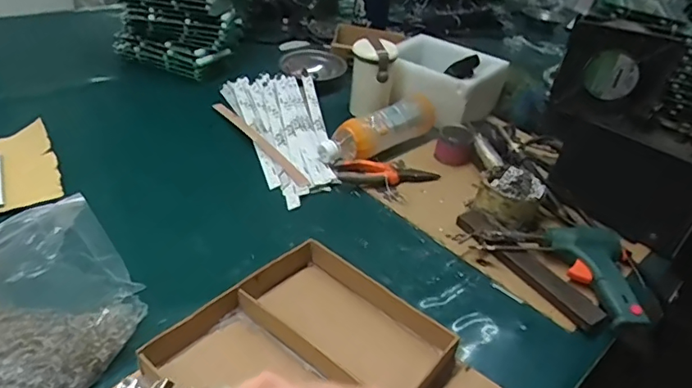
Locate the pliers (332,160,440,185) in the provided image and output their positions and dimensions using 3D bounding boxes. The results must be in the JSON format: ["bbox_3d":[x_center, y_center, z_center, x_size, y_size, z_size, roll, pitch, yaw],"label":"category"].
[{"bbox_3d":[0.060,-0.030,0.751,0.149,0.016,0.039,4,35,-6],"label":"pliers"}]

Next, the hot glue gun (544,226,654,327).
[{"bbox_3d":[0.319,0.089,0.609,0.114,0.030,0.146,-4,36,-16],"label":"hot glue gun"}]

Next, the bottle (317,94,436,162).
[{"bbox_3d":[0.051,-0.100,0.799,0.211,0.063,0.071,-24,46,-37],"label":"bottle"}]

